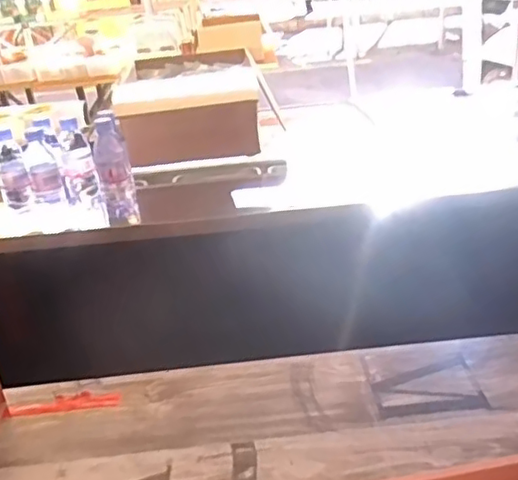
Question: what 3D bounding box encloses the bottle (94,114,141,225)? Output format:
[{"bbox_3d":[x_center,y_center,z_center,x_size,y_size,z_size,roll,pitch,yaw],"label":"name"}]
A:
[{"bbox_3d":[-0.268,-0.125,1.137,0.064,0.194,0.055,-11,28,-11],"label":"bottle"}]

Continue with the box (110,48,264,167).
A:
[{"bbox_3d":[-0.149,-0.319,1.467,0.324,0.170,0.422,-4,27,1],"label":"box"}]

